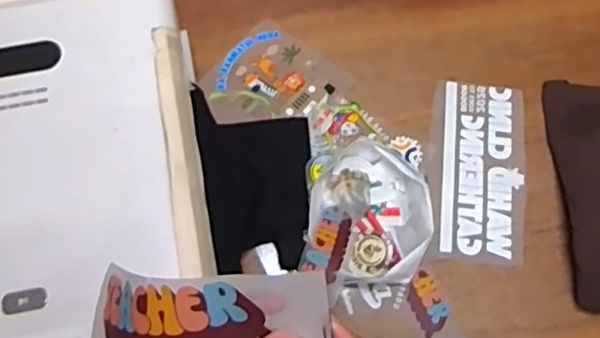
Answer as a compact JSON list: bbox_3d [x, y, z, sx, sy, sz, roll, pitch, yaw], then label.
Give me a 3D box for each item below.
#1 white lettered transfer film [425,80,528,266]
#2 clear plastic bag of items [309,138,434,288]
[{"bbox_3d":[0.264,-0.002,0.894,0.143,0.006,0.278,8,69,2],"label":"white lettered transfer film"},{"bbox_3d":[0.099,0.060,0.847,0.161,0.043,0.199,3,70,2],"label":"clear plastic bag of items"}]

